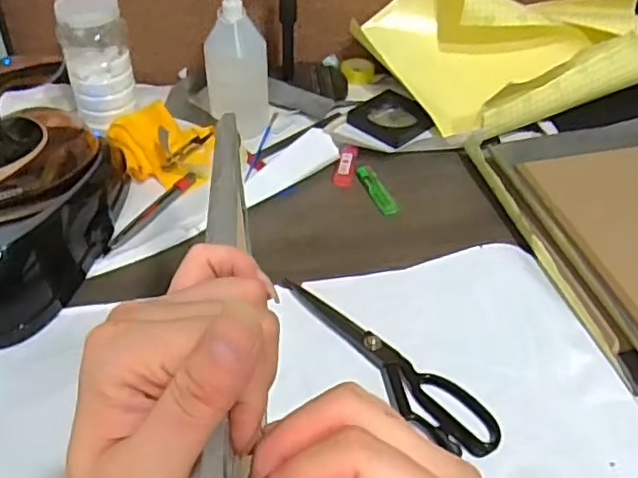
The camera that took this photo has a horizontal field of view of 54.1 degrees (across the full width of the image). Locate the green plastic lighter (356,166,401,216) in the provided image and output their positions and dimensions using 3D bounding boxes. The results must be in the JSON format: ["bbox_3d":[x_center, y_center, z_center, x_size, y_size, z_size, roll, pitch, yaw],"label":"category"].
[{"bbox_3d":[0.071,-0.059,0.753,0.023,0.013,0.079,-16,47,-20],"label":"green plastic lighter"}]

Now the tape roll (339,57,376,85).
[{"bbox_3d":[0.060,-0.256,0.949,0.049,0.018,0.054,3,43,-1],"label":"tape roll"}]

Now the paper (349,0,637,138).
[{"bbox_3d":[0.281,-0.272,0.901,0.402,0.153,0.269,-18,47,-21],"label":"paper"}]

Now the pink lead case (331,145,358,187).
[{"bbox_3d":[0.034,-0.093,0.784,0.025,0.014,0.069,10,44,7],"label":"pink lead case"}]

